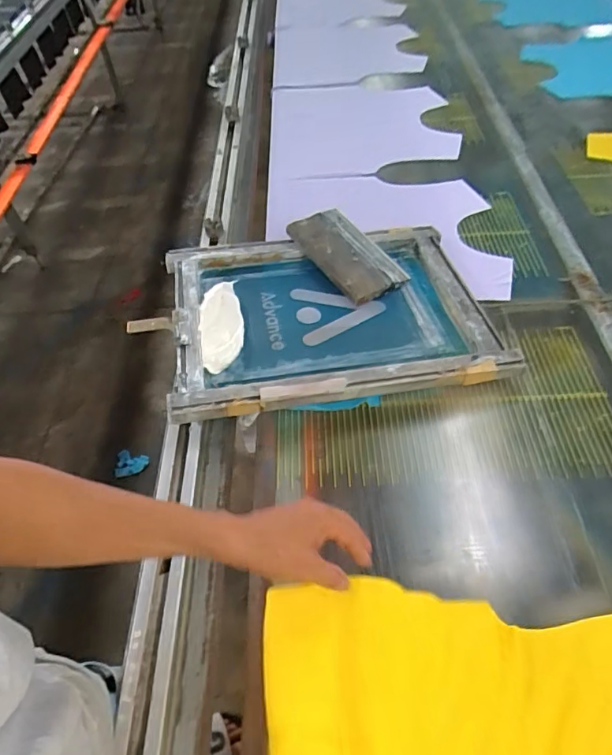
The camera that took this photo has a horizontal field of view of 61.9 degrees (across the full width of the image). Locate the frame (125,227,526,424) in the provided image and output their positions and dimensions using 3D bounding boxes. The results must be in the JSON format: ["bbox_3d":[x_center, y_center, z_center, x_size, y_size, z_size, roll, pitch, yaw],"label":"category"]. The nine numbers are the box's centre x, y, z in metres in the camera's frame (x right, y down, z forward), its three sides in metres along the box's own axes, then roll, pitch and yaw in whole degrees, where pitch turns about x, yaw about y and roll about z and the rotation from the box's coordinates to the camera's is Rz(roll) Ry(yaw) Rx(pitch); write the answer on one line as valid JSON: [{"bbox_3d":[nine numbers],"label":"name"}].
[{"bbox_3d":[0.018,-0.116,0.860,0.544,0.054,0.399,-8,53,-9],"label":"frame"}]

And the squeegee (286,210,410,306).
[{"bbox_3d":[0.076,-0.233,0.957,0.124,0.030,0.223,-30,68,-20],"label":"squeegee"}]

